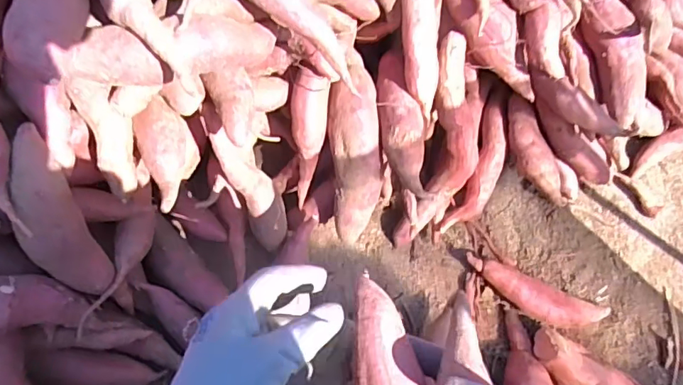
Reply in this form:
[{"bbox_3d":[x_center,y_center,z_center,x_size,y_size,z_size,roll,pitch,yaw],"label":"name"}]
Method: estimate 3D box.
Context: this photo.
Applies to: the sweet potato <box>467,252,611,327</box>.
[{"bbox_3d":[0.222,0.122,0.583,0.171,0.044,0.044,20,74,4],"label":"sweet potato"}]

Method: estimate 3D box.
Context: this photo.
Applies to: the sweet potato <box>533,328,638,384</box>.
[{"bbox_3d":[0.282,0.206,0.560,0.163,0.066,0.055,26,75,6],"label":"sweet potato"}]

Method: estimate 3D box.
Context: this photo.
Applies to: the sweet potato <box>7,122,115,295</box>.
[{"bbox_3d":[-0.230,0.029,0.408,0.037,0.154,0.049,-10,37,-4],"label":"sweet potato"}]

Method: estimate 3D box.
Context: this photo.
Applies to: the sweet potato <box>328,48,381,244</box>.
[{"bbox_3d":[0.013,-0.045,0.513,0.052,0.053,0.192,0,92,-2],"label":"sweet potato"}]

